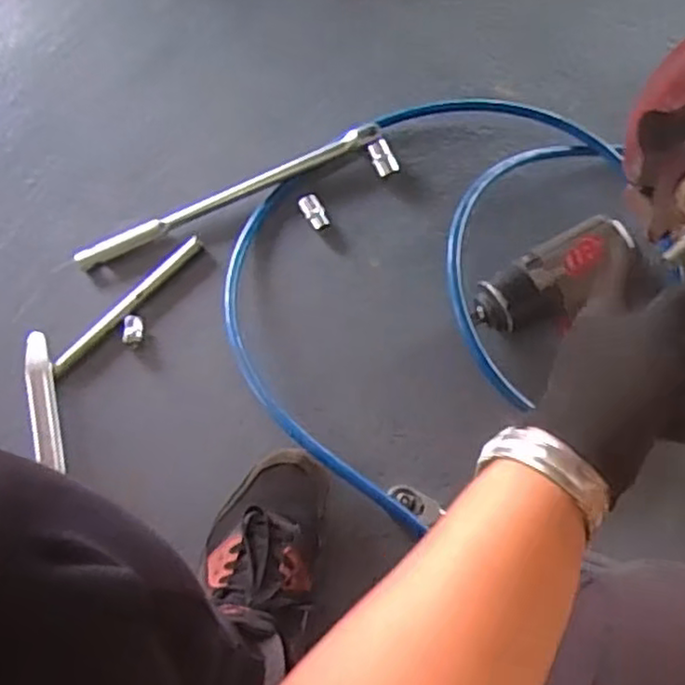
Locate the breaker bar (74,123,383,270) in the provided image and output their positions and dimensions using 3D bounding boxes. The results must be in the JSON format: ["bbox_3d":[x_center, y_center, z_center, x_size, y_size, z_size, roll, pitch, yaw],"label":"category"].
[{"bbox_3d":[-0.120,-0.162,0.745,0.351,0.023,0.023,-24,74,-8],"label":"breaker bar"}]

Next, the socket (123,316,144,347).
[{"bbox_3d":[-0.219,-0.013,0.715,0.018,0.016,0.033,2,72,0],"label":"socket"}]

